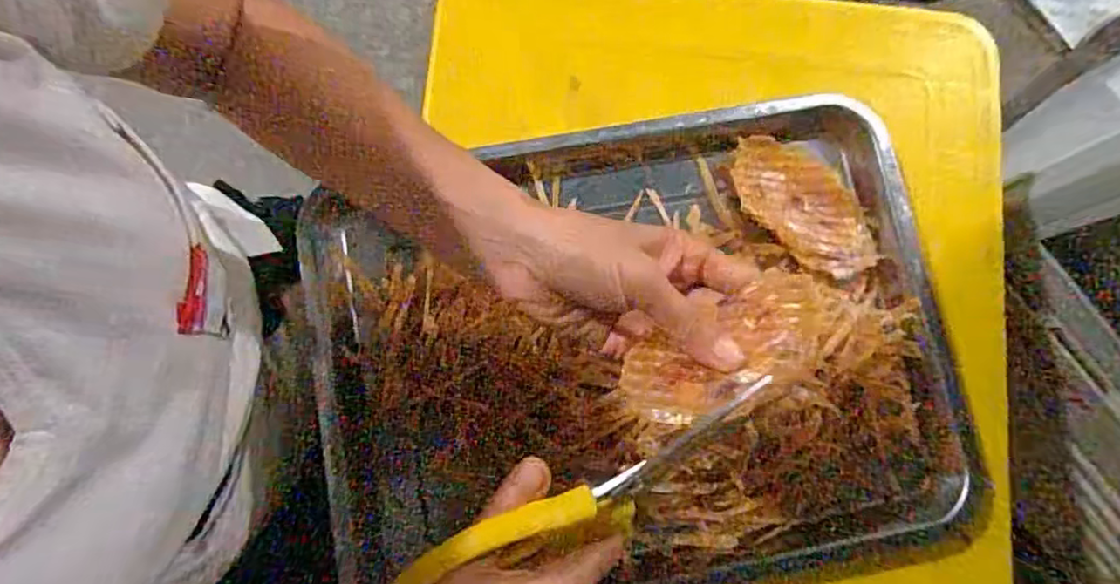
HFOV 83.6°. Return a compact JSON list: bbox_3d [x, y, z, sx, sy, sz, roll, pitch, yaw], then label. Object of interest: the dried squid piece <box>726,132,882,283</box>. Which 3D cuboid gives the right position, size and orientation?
[{"bbox_3d":[0.164,-0.059,0.425,0.064,0.014,0.114,-40,84,-9],"label":"dried squid piece"}]

